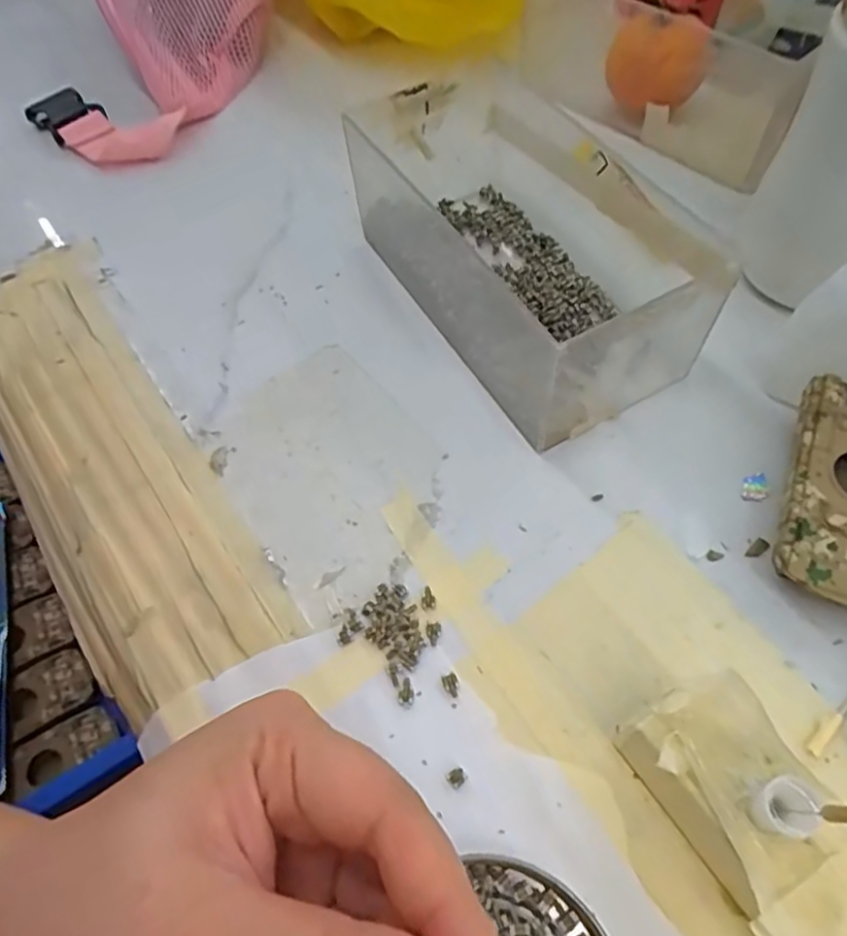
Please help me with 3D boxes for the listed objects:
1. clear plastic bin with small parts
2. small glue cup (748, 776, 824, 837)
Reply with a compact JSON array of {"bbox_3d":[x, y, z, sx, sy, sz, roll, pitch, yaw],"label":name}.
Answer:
[{"bbox_3d":[0.043,-0.105,0.318,0.092,0.072,0.175,-25,59,-13],"label":"clear plastic bin with small parts"},{"bbox_3d":[0.098,0.093,0.183,0.013,0.016,0.014,-1,57,2],"label":"small glue cup"}]

